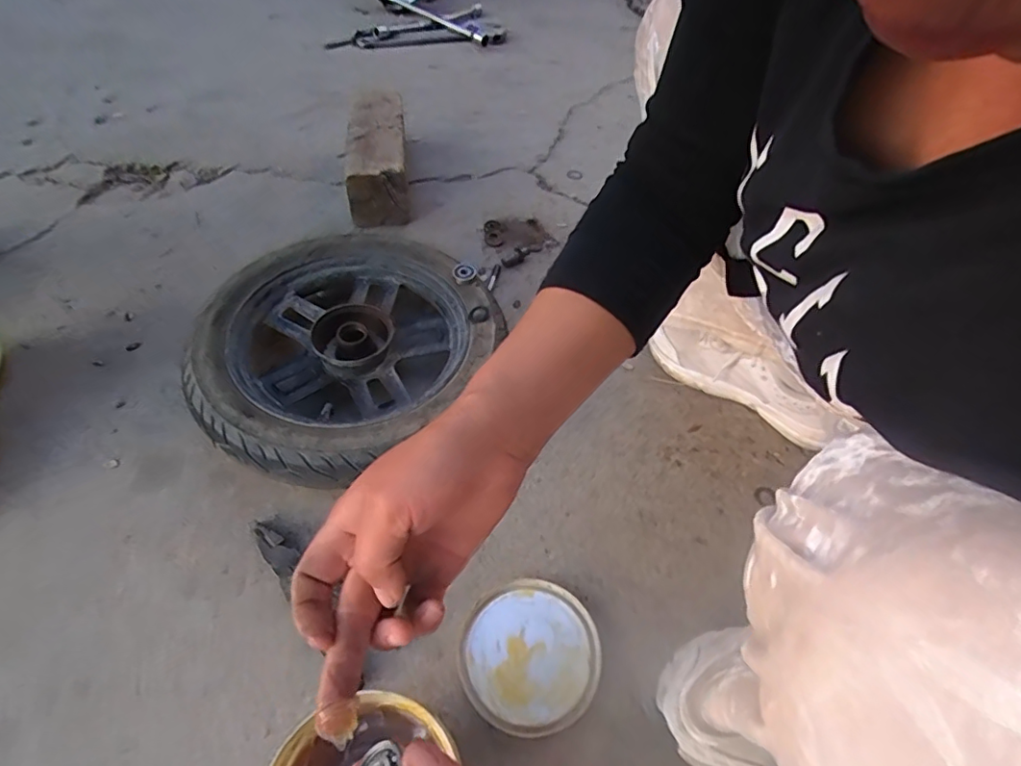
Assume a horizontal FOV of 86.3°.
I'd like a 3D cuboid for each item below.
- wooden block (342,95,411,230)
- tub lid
[{"bbox_3d":[-0.211,-0.367,0.885,0.087,0.094,0.245,-4,52,-7],"label":"wooden block"},{"bbox_3d":[0.018,0.241,0.487,0.121,0.013,0.120,2,52,-2],"label":"tub lid"}]

